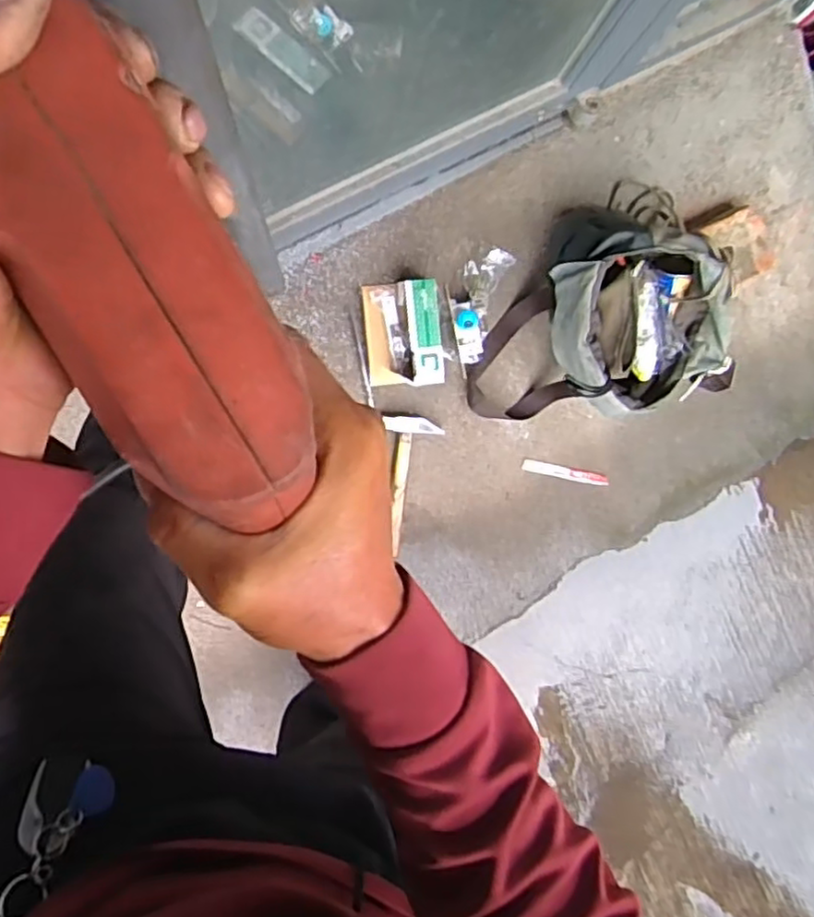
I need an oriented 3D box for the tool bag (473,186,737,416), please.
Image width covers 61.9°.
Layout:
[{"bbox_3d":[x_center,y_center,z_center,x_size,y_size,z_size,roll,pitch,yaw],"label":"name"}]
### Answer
[{"bbox_3d":[0.286,-0.232,1.060,0.369,0.278,0.350,-16,95,-7],"label":"tool bag"}]

